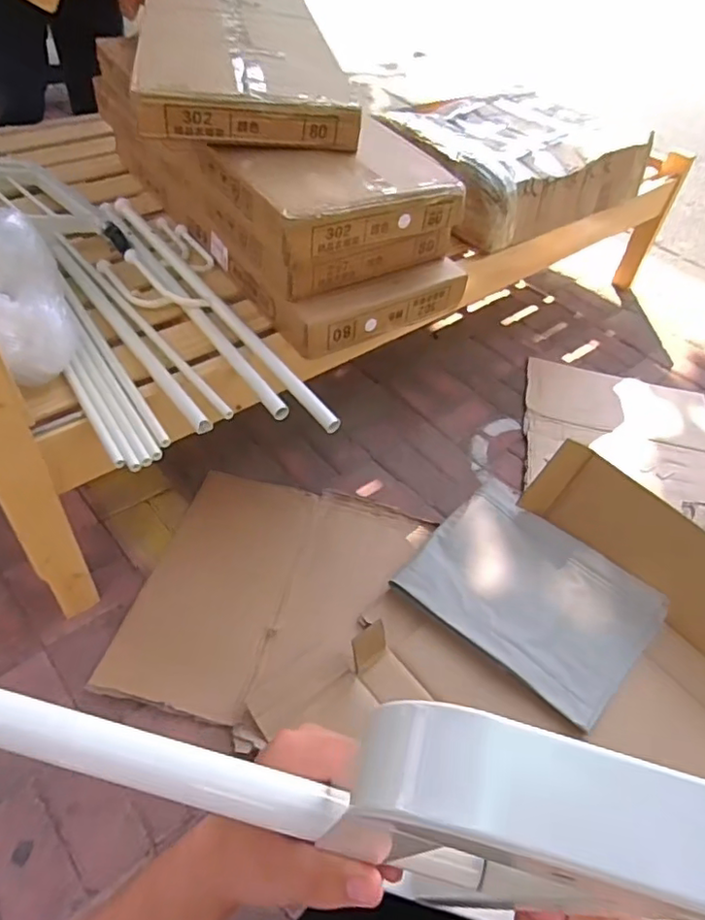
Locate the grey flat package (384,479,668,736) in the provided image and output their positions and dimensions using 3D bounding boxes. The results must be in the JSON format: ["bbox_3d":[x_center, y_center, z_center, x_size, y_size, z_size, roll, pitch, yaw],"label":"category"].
[{"bbox_3d":[0.355,0.256,1.173,0.425,0.044,0.335,36,53,24],"label":"grey flat package"}]

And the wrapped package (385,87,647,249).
[{"bbox_3d":[0.407,-0.788,1.562,0.701,0.178,0.431,-31,58,-31],"label":"wrapped package"}]

